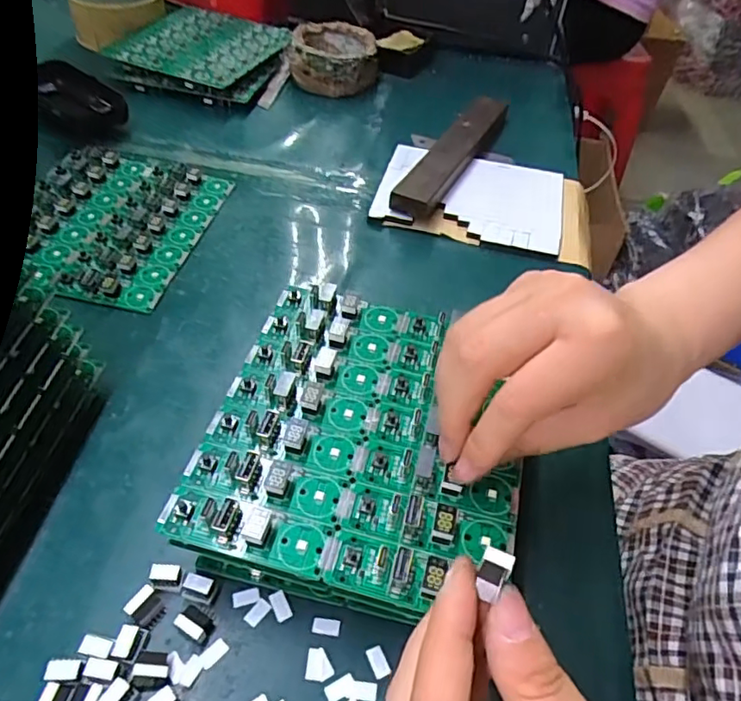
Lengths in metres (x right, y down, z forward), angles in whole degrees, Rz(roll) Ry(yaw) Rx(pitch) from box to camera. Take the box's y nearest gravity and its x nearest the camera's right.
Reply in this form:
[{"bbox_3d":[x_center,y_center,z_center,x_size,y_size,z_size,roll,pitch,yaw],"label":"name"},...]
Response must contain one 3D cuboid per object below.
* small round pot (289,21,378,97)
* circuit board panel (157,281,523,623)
[{"bbox_3d":[-0.036,-0.293,0.578,0.083,0.048,0.083,3,48,-3],"label":"small round pot"},{"bbox_3d":[-0.001,0.033,0.256,0.135,0.012,0.152,14,49,7],"label":"circuit board panel"}]

